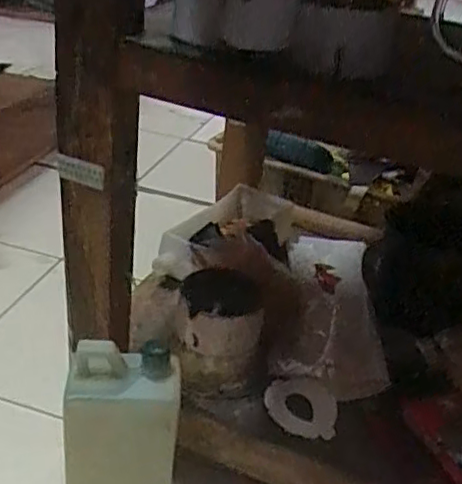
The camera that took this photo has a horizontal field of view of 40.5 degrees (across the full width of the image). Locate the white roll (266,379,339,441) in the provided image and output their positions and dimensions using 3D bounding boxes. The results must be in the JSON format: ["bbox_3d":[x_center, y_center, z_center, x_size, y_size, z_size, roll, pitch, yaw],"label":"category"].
[{"bbox_3d":[0.066,0.155,0.598,0.067,0.011,0.068,11,29,7],"label":"white roll"}]

